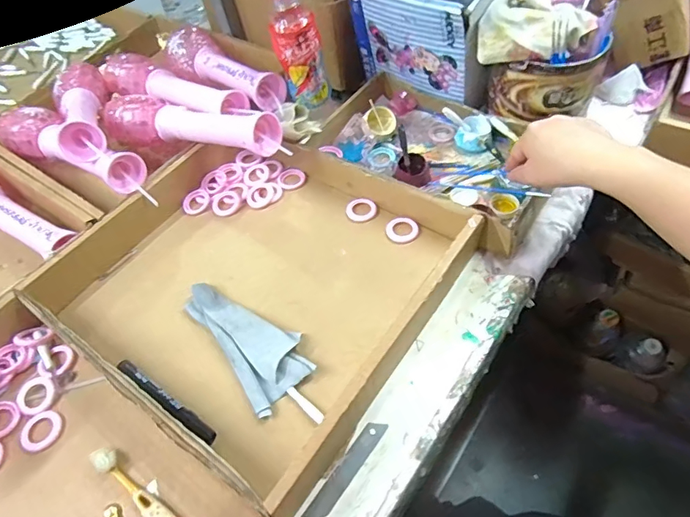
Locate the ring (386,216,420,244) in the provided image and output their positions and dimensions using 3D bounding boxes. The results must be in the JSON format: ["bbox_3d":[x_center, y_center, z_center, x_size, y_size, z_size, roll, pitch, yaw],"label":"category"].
[{"bbox_3d":[0.068,-0.034,0.545,0.038,0.008,0.035,-3,53,4],"label":"ring"}]

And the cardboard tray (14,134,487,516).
[{"bbox_3d":[-0.099,0.007,0.510,0.367,0.060,0.340,28,61,24],"label":"cardboard tray"}]

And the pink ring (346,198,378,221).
[{"bbox_3d":[0.021,-0.061,0.573,0.037,0.004,0.035,-3,53,4],"label":"pink ring"}]

